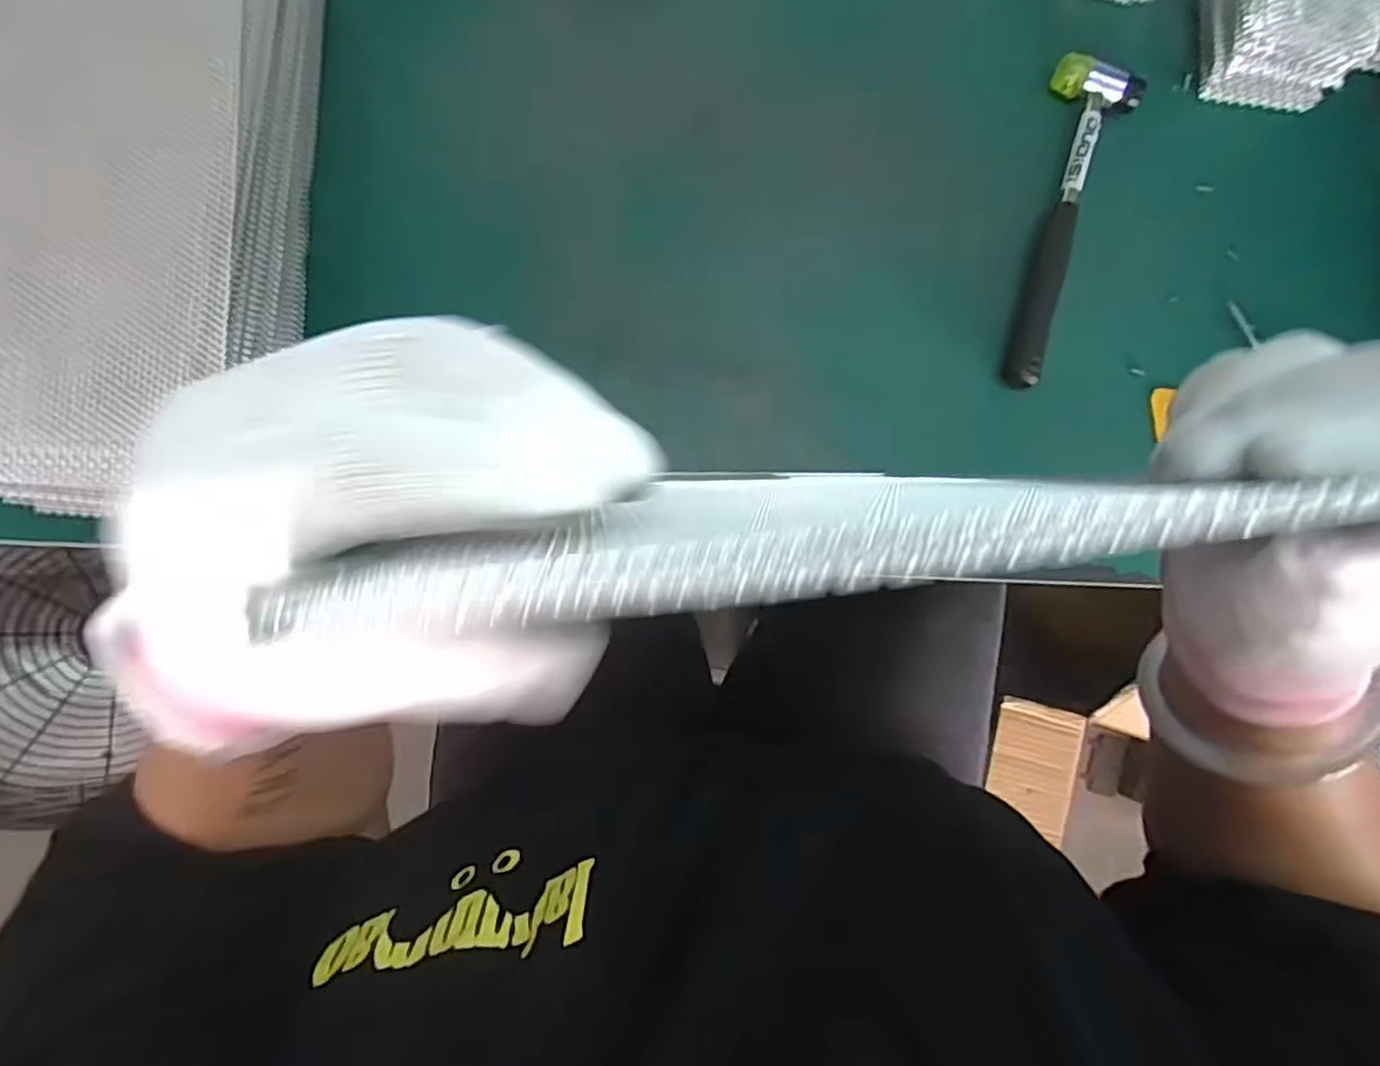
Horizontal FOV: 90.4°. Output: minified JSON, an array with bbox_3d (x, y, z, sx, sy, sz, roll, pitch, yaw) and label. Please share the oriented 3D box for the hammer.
[{"bbox_3d":[0.269,-0.220,0.488,0.056,0.026,0.238,15,84,-4],"label":"hammer"}]

